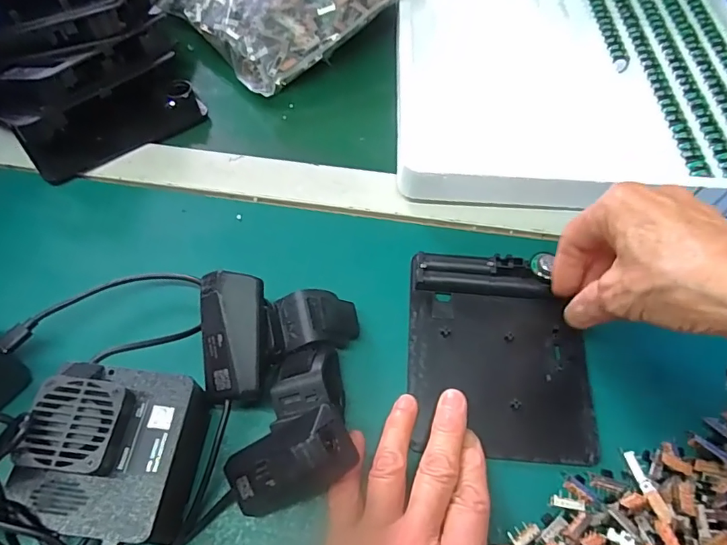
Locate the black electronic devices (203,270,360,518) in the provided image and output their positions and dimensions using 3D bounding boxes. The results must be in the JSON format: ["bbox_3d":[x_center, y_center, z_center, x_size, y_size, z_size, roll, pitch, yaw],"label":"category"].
[{"bbox_3d":[-0.044,0.056,0.254,0.080,0.056,0.114,-3,61,-3],"label":"black electronic devices"}]

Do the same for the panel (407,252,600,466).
[{"bbox_3d":[0.084,0.048,0.298,0.109,0.013,0.124,4,61,2],"label":"panel"}]

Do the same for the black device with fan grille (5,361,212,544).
[{"bbox_3d":[-0.122,0.088,0.239,0.077,0.058,0.075,8,59,2],"label":"black device with fan grille"}]

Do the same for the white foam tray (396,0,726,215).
[{"bbox_3d":[0.190,-0.178,0.408,0.316,0.021,0.299,3,59,-1],"label":"white foam tray"}]

